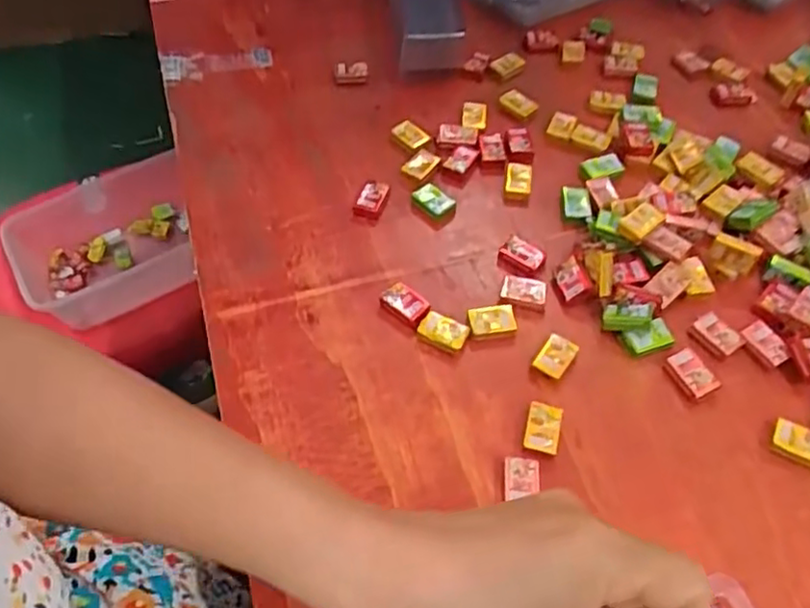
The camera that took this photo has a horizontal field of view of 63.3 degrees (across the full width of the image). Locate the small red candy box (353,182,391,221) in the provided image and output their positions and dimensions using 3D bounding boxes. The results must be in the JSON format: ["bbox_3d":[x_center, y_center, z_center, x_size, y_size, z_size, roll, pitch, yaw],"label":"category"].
[{"bbox_3d":[-0.021,-0.067,0.419,0.017,0.010,0.026,19,58,13],"label":"small red candy box"}]

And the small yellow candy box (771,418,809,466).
[{"bbox_3d":[0.196,0.069,0.327,0.025,0.009,0.017,26,60,18],"label":"small yellow candy box"}]

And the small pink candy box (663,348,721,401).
[{"bbox_3d":[0.152,0.038,0.349,0.017,0.009,0.026,-27,59,-17],"label":"small pink candy box"}]

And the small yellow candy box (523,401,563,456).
[{"bbox_3d":[0.070,0.063,0.331,0.017,0.005,0.025,11,56,8],"label":"small yellow candy box"}]

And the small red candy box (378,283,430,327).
[{"bbox_3d":[0.000,0.000,0.375,0.027,0.010,0.018,36,63,22],"label":"small red candy box"}]

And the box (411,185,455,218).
[{"bbox_3d":[0.019,-0.067,0.419,0.026,0.005,0.017,33,62,21],"label":"box"}]

